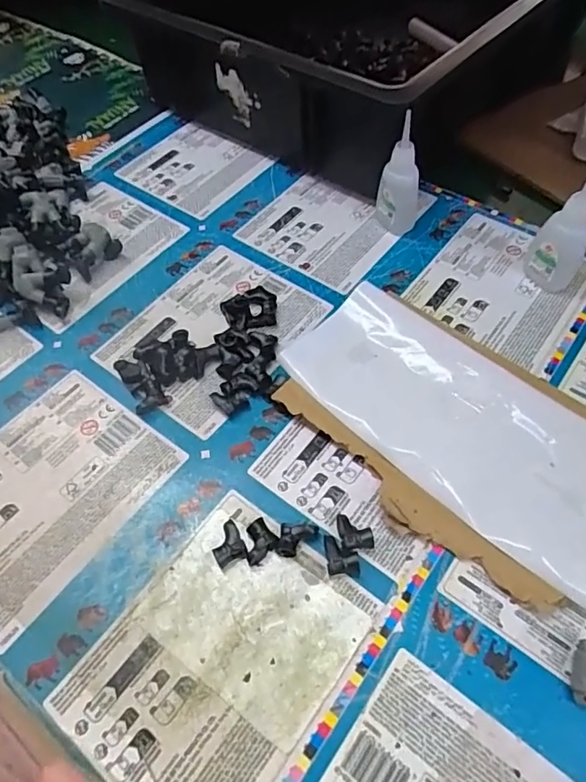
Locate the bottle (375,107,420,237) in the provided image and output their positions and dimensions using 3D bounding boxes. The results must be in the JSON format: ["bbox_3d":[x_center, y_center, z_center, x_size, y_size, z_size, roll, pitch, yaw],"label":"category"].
[{"bbox_3d":[0.078,-0.156,0.381,0.020,0.086,0.026,-20,57,-9],"label":"bottle"}]

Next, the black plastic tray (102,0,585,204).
[{"bbox_3d":[0.081,-0.357,0.505,0.325,0.110,0.392,27,62,20],"label":"black plastic tray"}]

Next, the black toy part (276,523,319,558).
[{"bbox_3d":[0.002,0.079,0.275,0.021,0.009,0.016,-2,56,3],"label":"black toy part"}]

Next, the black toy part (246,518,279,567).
[{"bbox_3d":[-0.019,0.079,0.275,0.019,0.011,0.017,-33,60,-17],"label":"black toy part"}]

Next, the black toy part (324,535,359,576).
[{"bbox_3d":[0.025,0.085,0.269,0.016,0.008,0.019,-7,56,-1],"label":"black toy part"}]

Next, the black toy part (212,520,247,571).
[{"bbox_3d":[-0.035,0.081,0.275,0.017,0.010,0.020,-24,58,-11],"label":"black toy part"}]

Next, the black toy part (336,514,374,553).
[{"bbox_3d":[0.033,0.075,0.276,0.017,0.008,0.021,-9,56,-2],"label":"black toy part"}]

